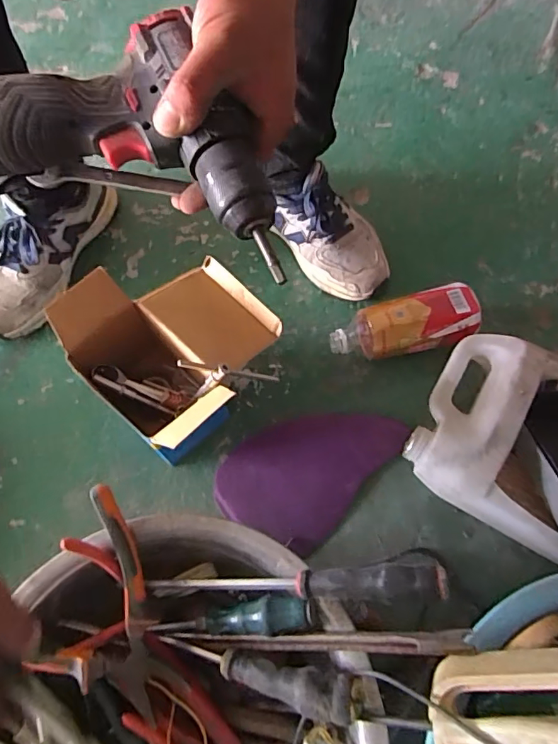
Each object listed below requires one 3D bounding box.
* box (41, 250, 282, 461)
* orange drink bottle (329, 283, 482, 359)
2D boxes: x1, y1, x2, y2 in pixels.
[{"bbox_3d":[-0.112,-0.022,0.552,0.184,0.145,0.192,33,70,14],"label":"box"},{"bbox_3d":[0.152,-0.054,0.604,0.174,0.070,0.069,-10,66,-4],"label":"orange drink bottle"}]

